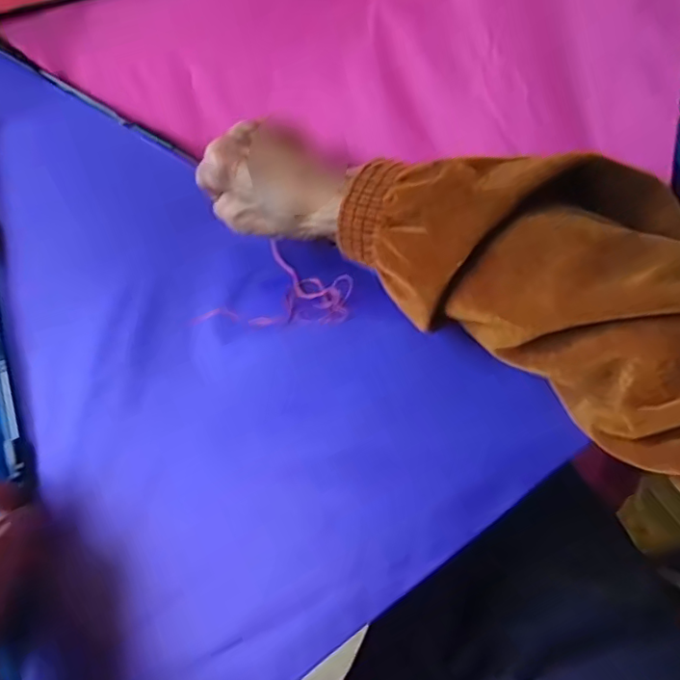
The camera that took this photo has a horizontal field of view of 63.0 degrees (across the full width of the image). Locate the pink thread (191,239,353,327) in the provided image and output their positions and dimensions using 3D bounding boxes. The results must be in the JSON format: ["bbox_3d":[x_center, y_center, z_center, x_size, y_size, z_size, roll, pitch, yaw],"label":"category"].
[{"bbox_3d":[-0.037,-0.026,0.364,0.081,0.023,0.070,30,56,17],"label":"pink thread"}]

